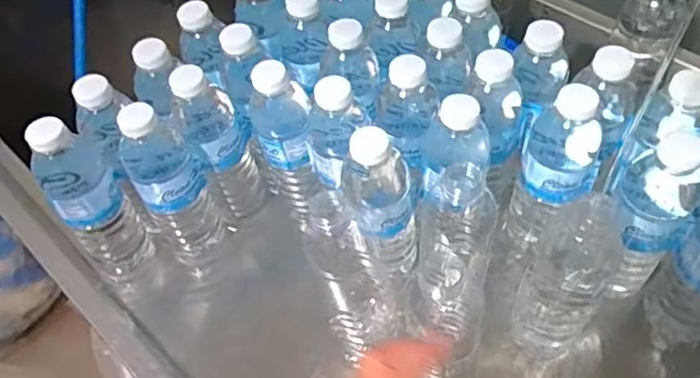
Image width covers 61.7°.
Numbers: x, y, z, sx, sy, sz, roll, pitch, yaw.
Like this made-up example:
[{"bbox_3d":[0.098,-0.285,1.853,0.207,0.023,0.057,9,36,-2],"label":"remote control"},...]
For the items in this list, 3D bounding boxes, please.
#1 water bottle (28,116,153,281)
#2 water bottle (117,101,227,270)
[{"bbox_3d":[-0.248,0.016,0.565,0.063,0.201,0.050,-38,60,-21],"label":"water bottle"},{"bbox_3d":[-0.171,-0.001,0.575,0.064,0.205,0.056,-30,57,-17],"label":"water bottle"}]

